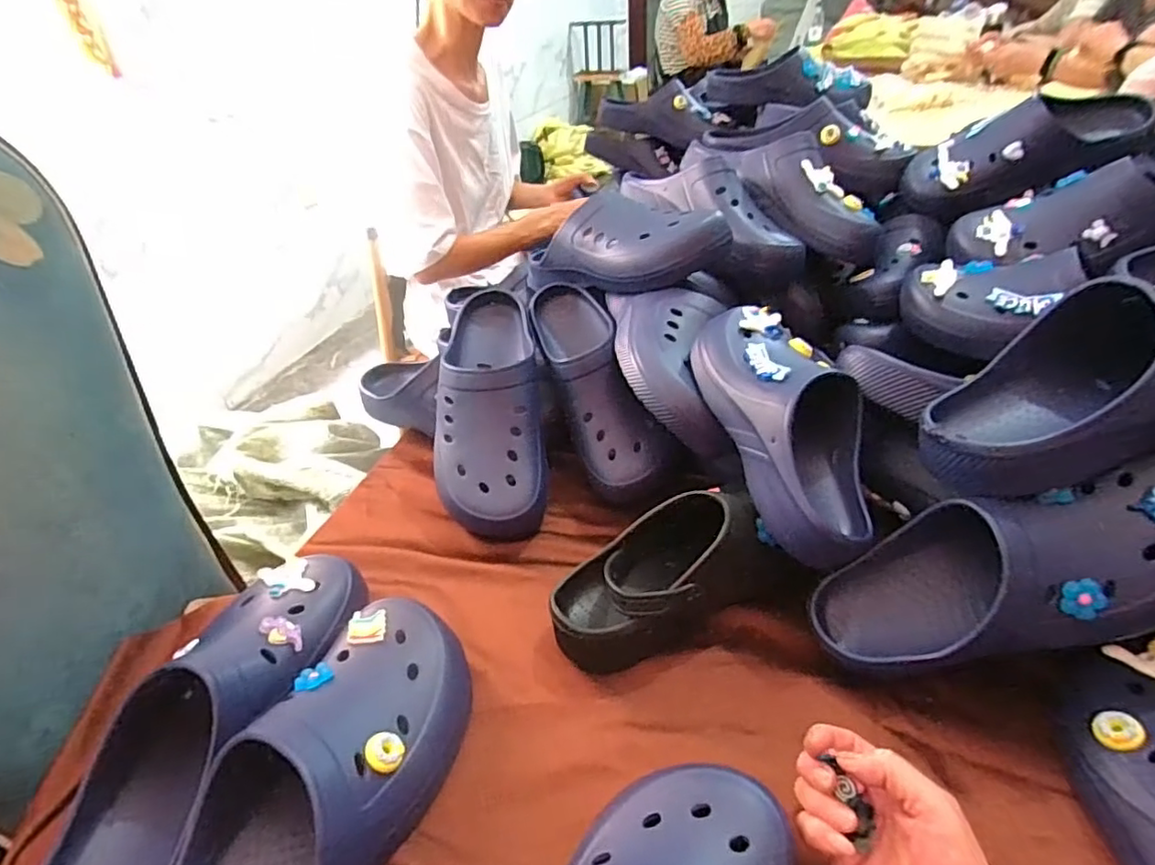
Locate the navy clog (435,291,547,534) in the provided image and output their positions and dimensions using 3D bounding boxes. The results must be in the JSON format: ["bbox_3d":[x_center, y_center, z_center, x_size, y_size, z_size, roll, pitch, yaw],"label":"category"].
[{"bbox_3d":[-0.099,-0.040,0.651,0.117,0.088,0.303,-6,61,-2],"label":"navy clog"}]

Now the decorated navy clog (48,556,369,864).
[{"bbox_3d":[-0.258,0.198,0.421,0.104,0.081,0.300,7,39,14],"label":"decorated navy clog"}]

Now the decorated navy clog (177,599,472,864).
[{"bbox_3d":[-0.169,0.225,0.384,0.119,0.086,0.283,14,41,22],"label":"decorated navy clog"}]

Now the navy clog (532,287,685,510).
[{"bbox_3d":[0.016,-0.066,0.660,0.091,0.096,0.292,-15,58,-13],"label":"navy clog"}]

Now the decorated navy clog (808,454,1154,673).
[{"bbox_3d":[0.292,0.103,0.420,0.249,0.118,0.098,-30,26,30],"label":"decorated navy clog"}]

